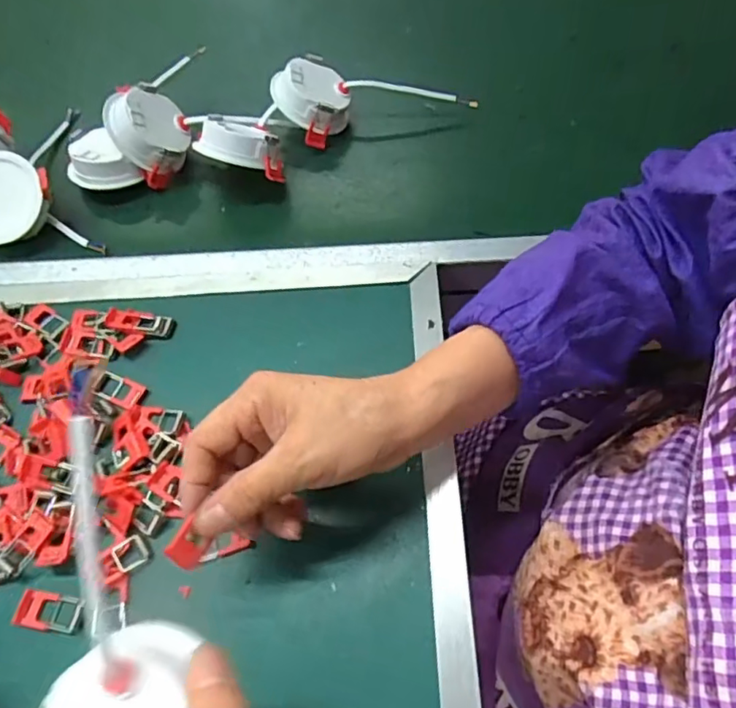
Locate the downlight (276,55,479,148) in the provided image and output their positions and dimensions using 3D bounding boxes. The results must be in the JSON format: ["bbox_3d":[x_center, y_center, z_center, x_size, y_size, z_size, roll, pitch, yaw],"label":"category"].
[{"bbox_3d":[-0.002,-0.232,0.508,0.172,0.054,0.073,-18,61,-8],"label":"downlight"}]

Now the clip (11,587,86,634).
[{"bbox_3d":[-0.175,0.140,0.314,0.037,0.004,0.019,6,60,5],"label":"clip"}]

